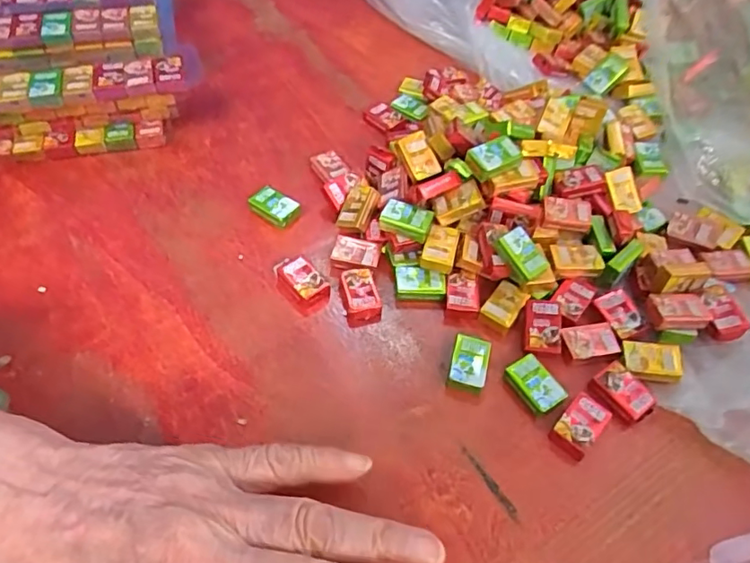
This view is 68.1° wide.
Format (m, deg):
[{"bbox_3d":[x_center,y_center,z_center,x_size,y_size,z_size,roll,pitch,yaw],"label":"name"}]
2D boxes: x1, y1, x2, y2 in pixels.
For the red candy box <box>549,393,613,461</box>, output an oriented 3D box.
[{"bbox_3d":[0.089,0.063,0.241,0.016,0.008,0.027,37,61,23],"label":"red candy box"}]

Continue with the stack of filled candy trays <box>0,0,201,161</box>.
[{"bbox_3d":[-0.202,-0.155,0.366,0.147,0.050,0.180,-14,55,-11],"label":"stack of filled candy trays"}]

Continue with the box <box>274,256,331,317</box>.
[{"bbox_3d":[-0.037,0.001,0.281,0.019,0.008,0.032,-34,61,-23],"label":"box"}]

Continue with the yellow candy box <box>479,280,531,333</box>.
[{"bbox_3d":[0.065,0.011,0.276,0.016,0.005,0.025,33,60,21],"label":"yellow candy box"}]

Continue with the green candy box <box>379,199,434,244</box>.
[{"bbox_3d":[0.016,-0.033,0.287,0.026,0.009,0.016,21,56,14],"label":"green candy box"}]

